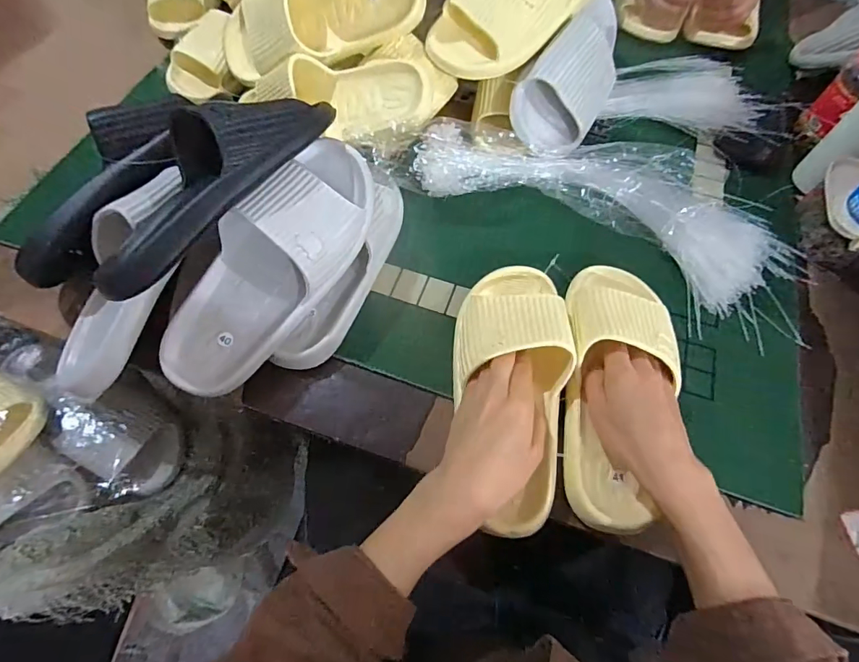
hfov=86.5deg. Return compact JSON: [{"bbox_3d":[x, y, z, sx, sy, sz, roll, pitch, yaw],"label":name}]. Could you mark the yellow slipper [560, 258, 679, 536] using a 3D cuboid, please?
[{"bbox_3d":[0.175,0.046,0.419,0.096,0.062,0.255,10,71,5],"label":"yellow slipper"}]

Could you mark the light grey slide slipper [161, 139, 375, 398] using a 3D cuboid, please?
[{"bbox_3d":[-0.140,-0.063,0.409,0.107,0.082,0.260,34,80,-3],"label":"light grey slide slipper"}]

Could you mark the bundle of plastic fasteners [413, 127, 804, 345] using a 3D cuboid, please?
[{"bbox_3d":[0.197,-0.144,0.508,0.425,0.069,0.147,22,65,10],"label":"bundle of plastic fasteners"}]

